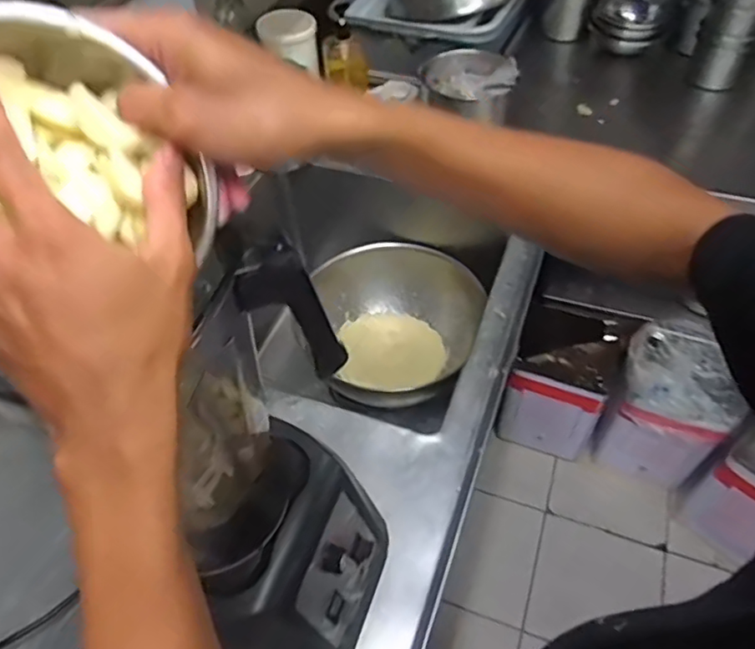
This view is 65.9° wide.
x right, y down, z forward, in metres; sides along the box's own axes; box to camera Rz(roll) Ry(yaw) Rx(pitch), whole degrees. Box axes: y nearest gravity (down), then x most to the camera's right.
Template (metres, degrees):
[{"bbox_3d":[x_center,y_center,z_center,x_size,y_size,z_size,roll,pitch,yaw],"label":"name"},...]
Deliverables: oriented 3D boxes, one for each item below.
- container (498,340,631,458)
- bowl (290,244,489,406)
[{"bbox_3d":[0.473,0.175,1.547,0.251,0.319,0.191,14,53,13],"label":"container"},{"bbox_3d":[0.048,0.018,1.183,0.336,0.176,0.319,-1,51,2],"label":"bowl"}]

